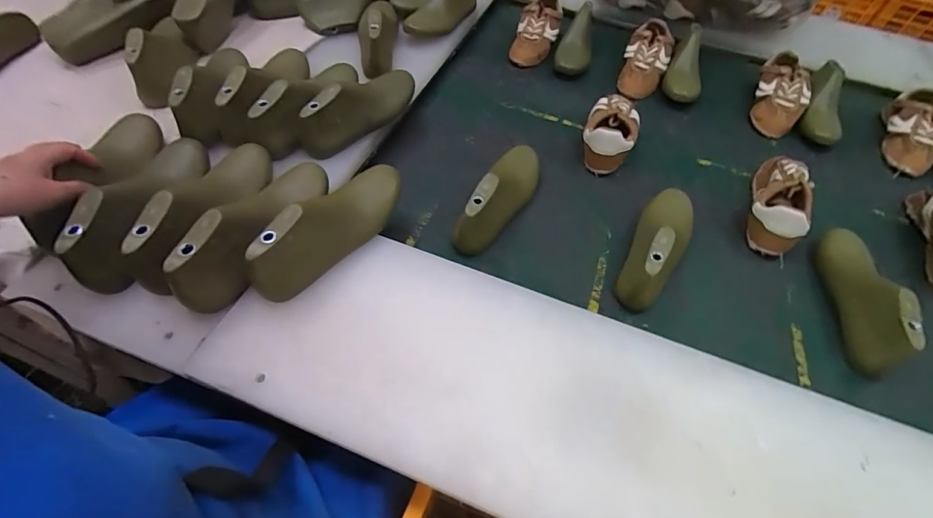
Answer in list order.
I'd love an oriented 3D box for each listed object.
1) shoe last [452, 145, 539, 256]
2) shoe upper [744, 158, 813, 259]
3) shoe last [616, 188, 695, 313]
[{"bbox_3d":[0.054,-0.097,0.621,0.064,0.094,0.198,23,57,12],"label":"shoe last"},{"bbox_3d":[0.510,-0.105,0.675,0.074,0.072,0.224,28,58,15],"label":"shoe upper"},{"bbox_3d":[0.273,-0.027,0.591,0.071,0.087,0.226,32,59,18],"label":"shoe last"}]

